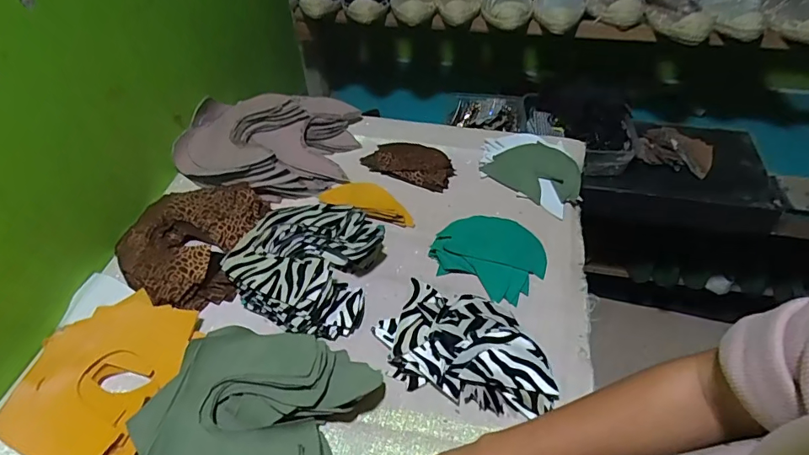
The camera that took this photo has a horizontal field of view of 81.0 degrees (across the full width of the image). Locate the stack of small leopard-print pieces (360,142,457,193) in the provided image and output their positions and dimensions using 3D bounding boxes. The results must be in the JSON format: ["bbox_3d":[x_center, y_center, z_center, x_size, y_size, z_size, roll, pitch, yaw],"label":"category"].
[{"bbox_3d":[0.010,-0.105,0.750,0.141,0.018,0.077,18,50,18],"label":"stack of small leopard-print pieces"}]

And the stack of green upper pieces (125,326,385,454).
[{"bbox_3d":[-0.145,0.196,0.458,0.195,0.063,0.212,11,50,11],"label":"stack of green upper pieces"}]

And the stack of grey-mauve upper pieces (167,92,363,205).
[{"bbox_3d":[-0.218,-0.137,0.747,0.269,0.065,0.195,3,47,4],"label":"stack of grey-mauve upper pieces"}]

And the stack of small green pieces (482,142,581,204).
[{"bbox_3d":[0.200,-0.088,0.718,0.135,0.013,0.093,35,78,20],"label":"stack of small green pieces"}]

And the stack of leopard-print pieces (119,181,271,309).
[{"bbox_3d":[-0.289,0.017,0.638,0.160,0.034,0.190,2,49,4],"label":"stack of leopard-print pieces"}]

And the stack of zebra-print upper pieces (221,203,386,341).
[{"bbox_3d":[-0.127,0.040,0.592,0.177,0.057,0.178,11,50,11],"label":"stack of zebra-print upper pieces"}]

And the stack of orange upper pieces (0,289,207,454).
[{"bbox_3d":[-0.321,0.158,0.511,0.146,0.034,0.188,6,49,7],"label":"stack of orange upper pieces"}]

